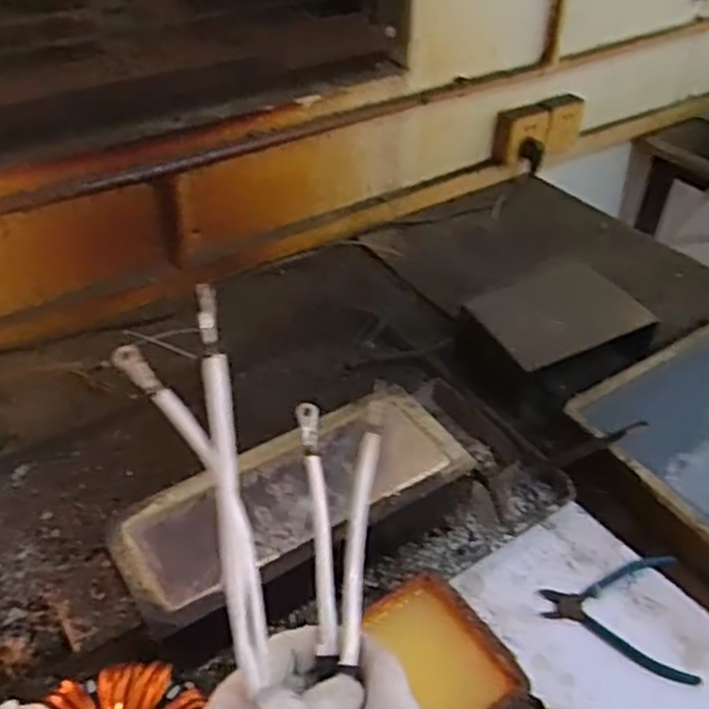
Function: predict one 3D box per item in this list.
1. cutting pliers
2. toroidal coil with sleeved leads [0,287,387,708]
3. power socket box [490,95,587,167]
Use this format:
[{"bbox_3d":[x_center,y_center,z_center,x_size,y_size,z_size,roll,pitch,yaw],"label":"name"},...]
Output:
[{"bbox_3d":[0.244,0.243,0.712,0.130,0.016,0.122,5,41,5],"label":"cutting pliers"},{"bbox_3d":[-0.182,0.189,0.444,0.446,0.180,0.169,-43,45,10],"label":"toroidal coil with sleeved leads"},{"bbox_3d":[0.332,-0.402,1.347,0.187,0.091,0.047,-24,47,-26],"label":"power socket box"}]

